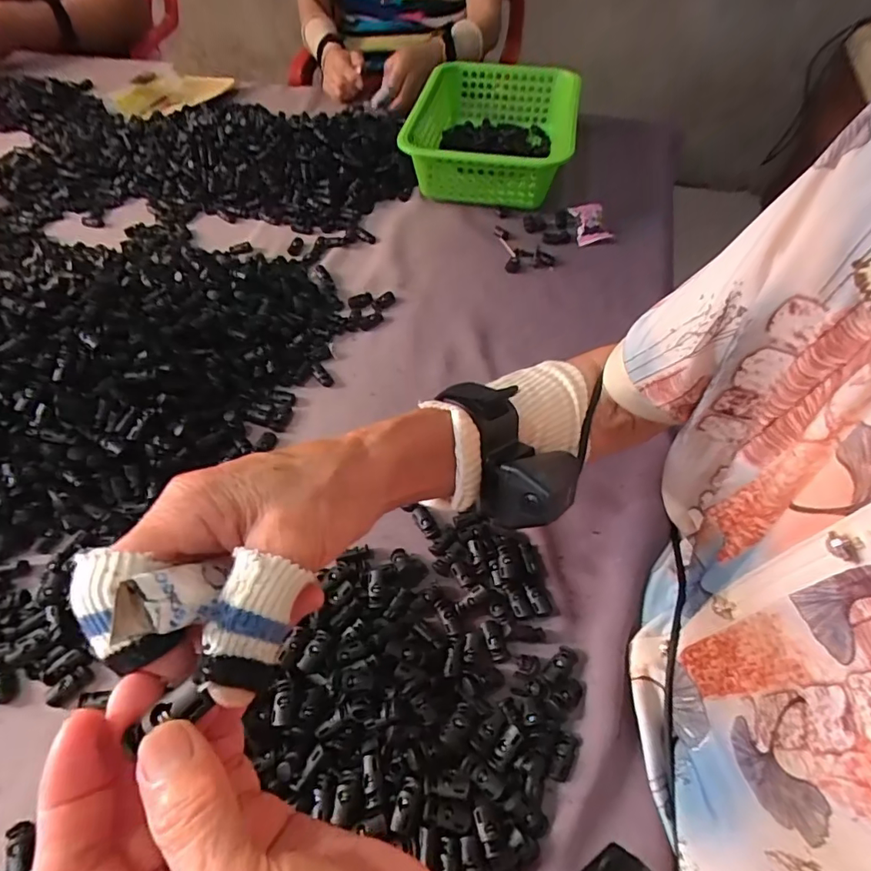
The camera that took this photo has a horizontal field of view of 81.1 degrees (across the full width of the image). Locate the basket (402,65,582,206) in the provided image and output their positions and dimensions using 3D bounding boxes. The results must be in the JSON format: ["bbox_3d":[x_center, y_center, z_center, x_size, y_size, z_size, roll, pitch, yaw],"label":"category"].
[{"bbox_3d":[0.085,-0.444,0.744,0.217,0.085,0.318,10,56,7],"label":"basket"}]

